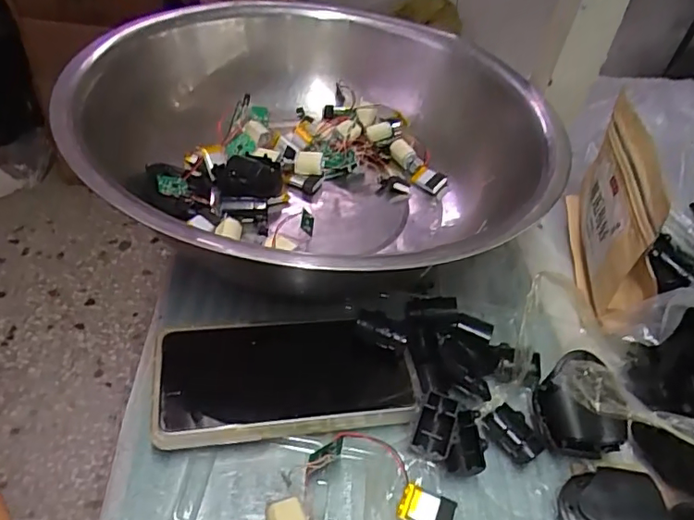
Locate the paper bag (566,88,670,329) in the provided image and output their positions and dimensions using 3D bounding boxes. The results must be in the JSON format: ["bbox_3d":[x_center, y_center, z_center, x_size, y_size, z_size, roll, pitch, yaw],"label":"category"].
[{"bbox_3d":[0.213,-0.037,0.424,0.030,0.117,0.167,14,44,2],"label":"paper bag"}]

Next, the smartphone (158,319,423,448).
[{"bbox_3d":[-0.039,0.074,0.349,0.158,0.013,0.080,-3,45,-12],"label":"smartphone"}]

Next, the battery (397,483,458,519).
[{"bbox_3d":[0.045,0.142,0.308,0.031,0.007,0.020,21,45,9],"label":"battery"}]

